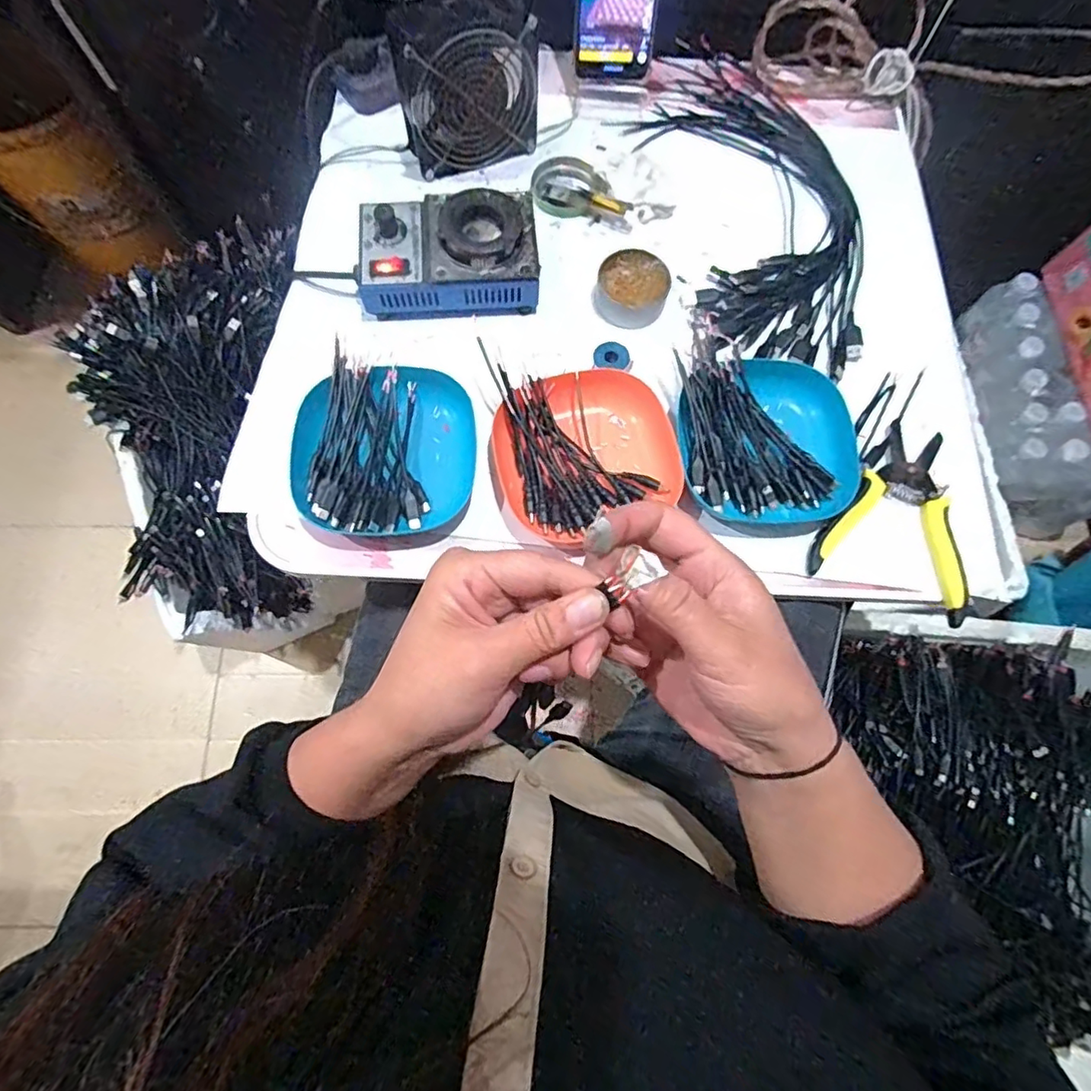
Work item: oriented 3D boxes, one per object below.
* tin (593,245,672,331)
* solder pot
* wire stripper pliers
[{"bbox_3d":[0.077,-0.229,0.511,0.063,0.026,0.061,0,74,-1],"label":"tin"},{"bbox_3d":[-0.083,-0.254,0.494,0.151,0.062,0.097,-3,74,-2],"label":"solder pot"},{"bbox_3d":[0.286,-0.028,0.457,0.116,0.017,0.154,23,75,5],"label":"wire stripper pliers"}]

